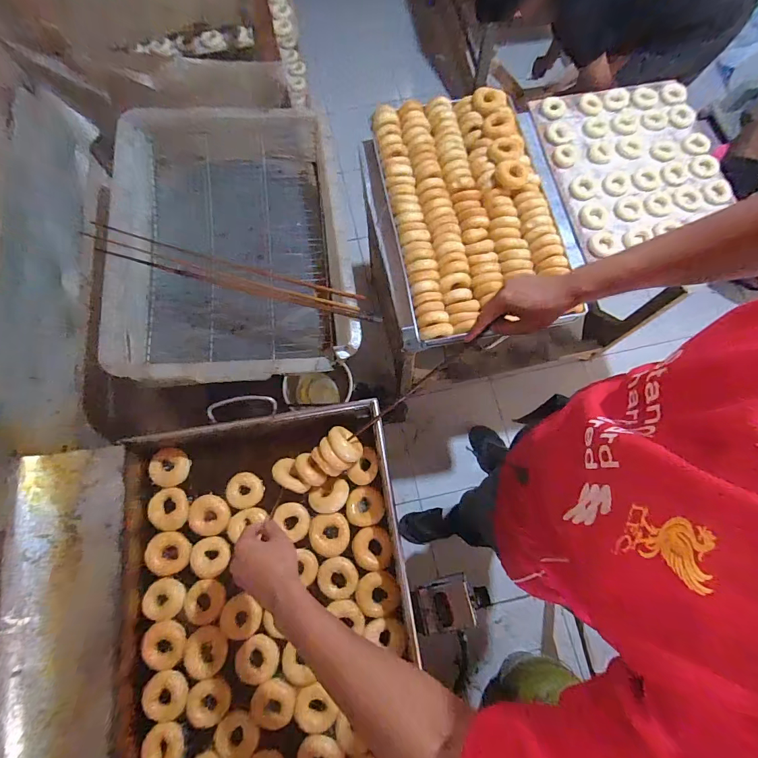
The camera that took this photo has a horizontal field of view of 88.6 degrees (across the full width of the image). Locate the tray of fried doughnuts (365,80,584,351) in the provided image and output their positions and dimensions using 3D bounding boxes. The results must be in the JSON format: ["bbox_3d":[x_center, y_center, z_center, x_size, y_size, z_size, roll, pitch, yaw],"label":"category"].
[{"bbox_3d":[0.209,-0.416,0.917,0.410,0.073,0.643,-11,75,-3],"label":"tray of fried doughnuts"}]

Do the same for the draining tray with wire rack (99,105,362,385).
[{"bbox_3d":[-0.335,-0.299,0.869,0.500,0.146,0.665,-10,75,-3],"label":"draining tray with wire rack"}]

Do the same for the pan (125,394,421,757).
[{"bbox_3d":[-0.174,0.477,0.641,0.471,0.105,0.872,-8,75,-2],"label":"pan"}]

